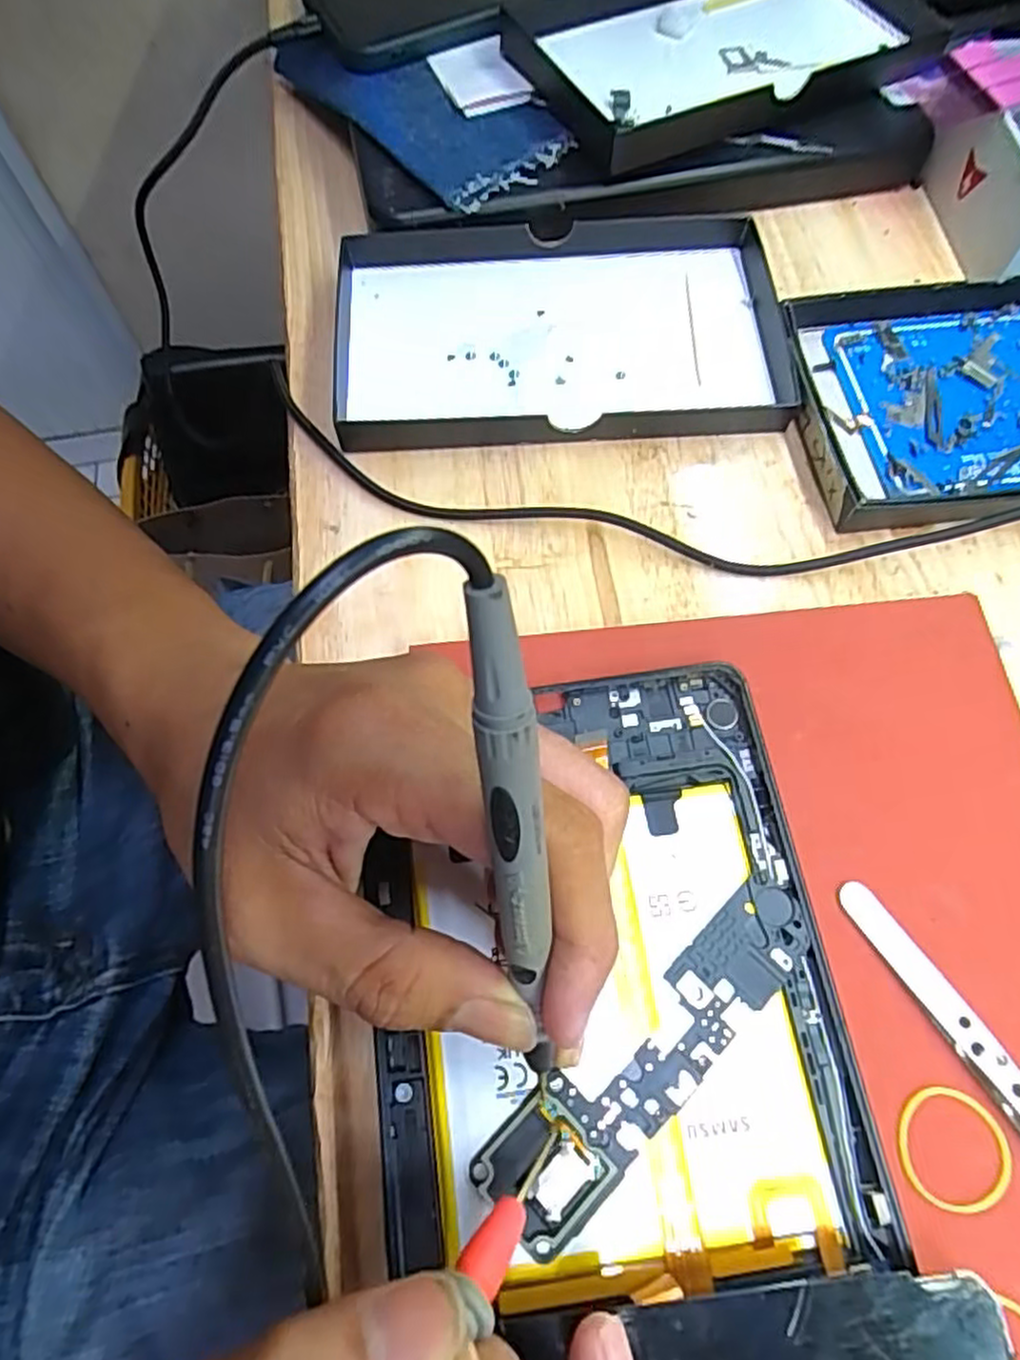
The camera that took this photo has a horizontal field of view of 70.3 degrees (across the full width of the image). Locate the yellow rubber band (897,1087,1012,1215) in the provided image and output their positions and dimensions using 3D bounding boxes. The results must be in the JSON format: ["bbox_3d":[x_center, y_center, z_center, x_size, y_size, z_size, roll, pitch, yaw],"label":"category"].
[{"bbox_3d":[0.114,0.120,0.184,0.028,0.004,0.028,-1,68,0],"label":"yellow rubber band"}]

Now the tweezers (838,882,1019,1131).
[{"bbox_3d":[0.135,0.112,0.185,0.010,0.010,0.135,-32,71,-12],"label":"tweezers"}]

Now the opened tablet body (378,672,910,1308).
[{"bbox_3d":[0.024,0.076,0.201,0.121,0.009,0.155,-8,68,-3],"label":"opened tablet body"}]

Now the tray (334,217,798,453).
[{"bbox_3d":[0.017,-0.142,0.296,0.183,0.019,0.105,-3,68,-1],"label":"tray"}]

